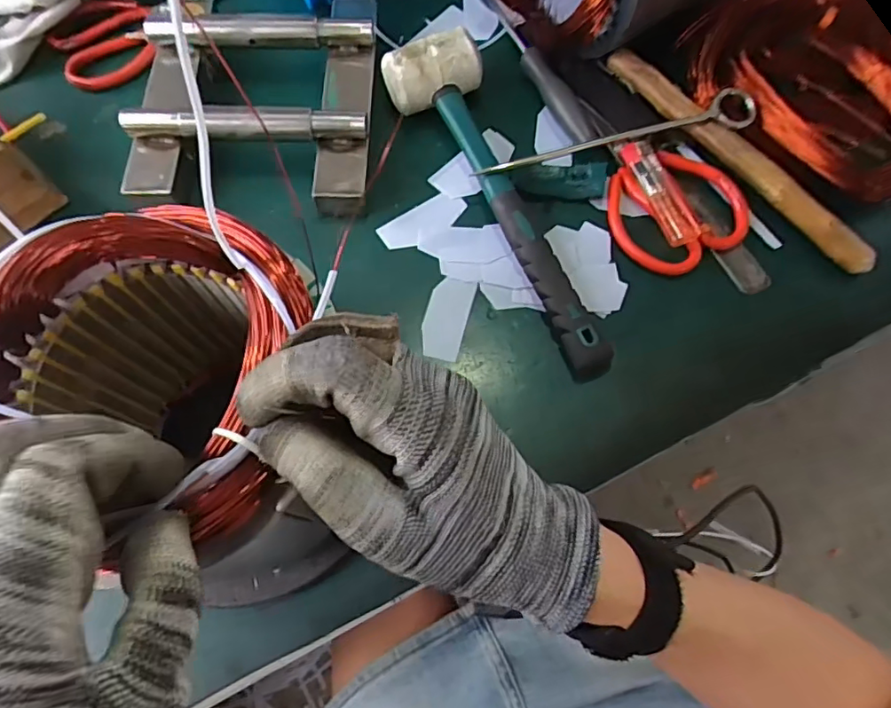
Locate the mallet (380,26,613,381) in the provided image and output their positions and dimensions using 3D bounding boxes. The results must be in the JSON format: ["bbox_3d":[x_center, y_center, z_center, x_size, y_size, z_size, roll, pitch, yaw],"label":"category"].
[{"bbox_3d":[0.042,-0.113,0.402,0.066,0.050,0.279,-24,71,-8],"label":"mallet"}]

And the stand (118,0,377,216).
[{"bbox_3d":[-0.148,-0.204,0.438,0.182,0.044,0.195,0,70,1],"label":"stand"}]

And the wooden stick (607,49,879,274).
[{"bbox_3d":[0.217,-0.150,0.419,0.020,0.018,0.243,-37,74,-12],"label":"wooden stick"}]

